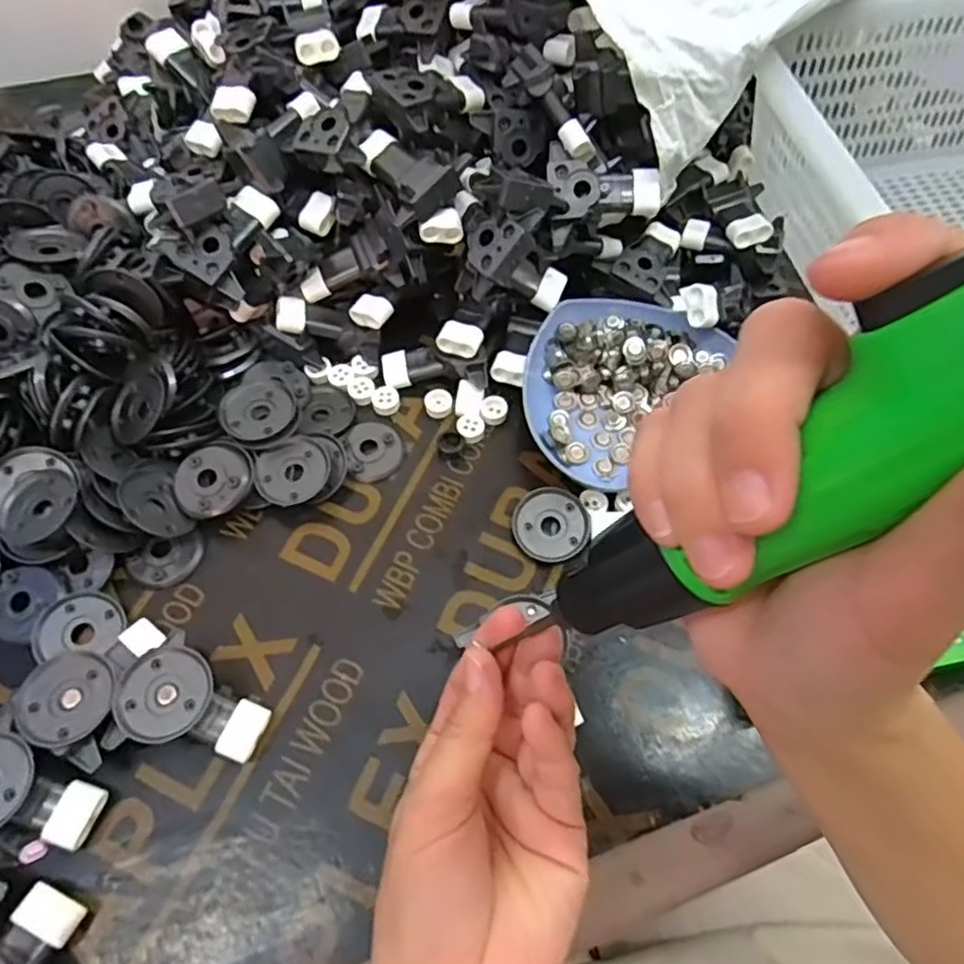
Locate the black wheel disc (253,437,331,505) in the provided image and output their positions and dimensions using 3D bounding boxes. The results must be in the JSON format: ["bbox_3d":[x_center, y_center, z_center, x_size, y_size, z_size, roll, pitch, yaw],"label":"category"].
[{"bbox_3d":[-0.109,-0.006,0.384,0.042,0.004,0.038,-28,74,-17],"label":"black wheel disc"}]

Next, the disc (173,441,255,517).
[{"bbox_3d":[-0.152,-0.003,0.379,0.043,0.006,0.042,1,70,-3],"label":"disc"}]

